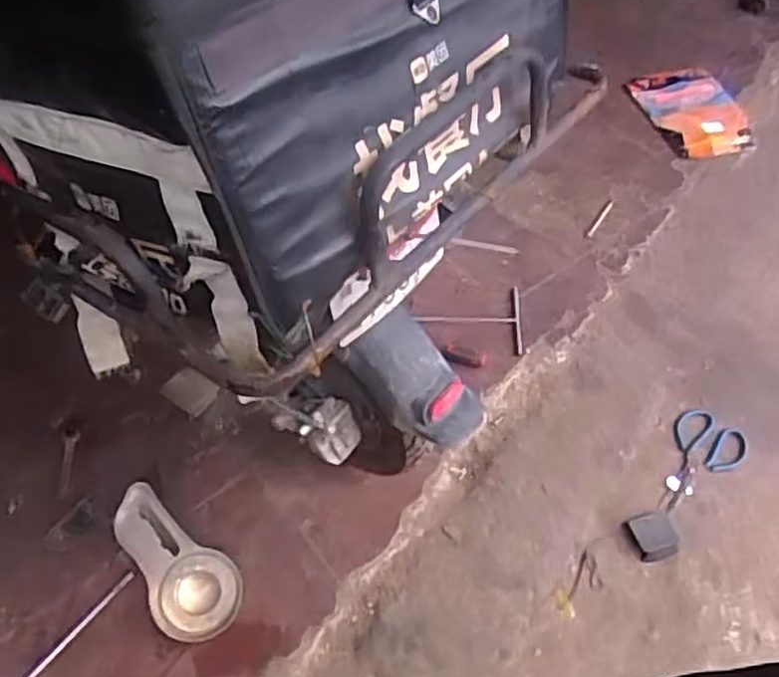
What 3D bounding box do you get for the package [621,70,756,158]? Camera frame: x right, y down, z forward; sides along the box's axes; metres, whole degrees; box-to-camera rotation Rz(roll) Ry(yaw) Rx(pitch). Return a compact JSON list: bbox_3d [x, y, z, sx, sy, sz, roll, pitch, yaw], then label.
[{"bbox_3d":[0.661,-0.492,1.623,0.179,0.046,0.233,-24,61,-13],"label":"package"}]

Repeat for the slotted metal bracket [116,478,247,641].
[{"bbox_3d":[-0.332,0.345,1.156,0.129,0.078,0.238,-38,65,-20],"label":"slotted metal bracket"}]

